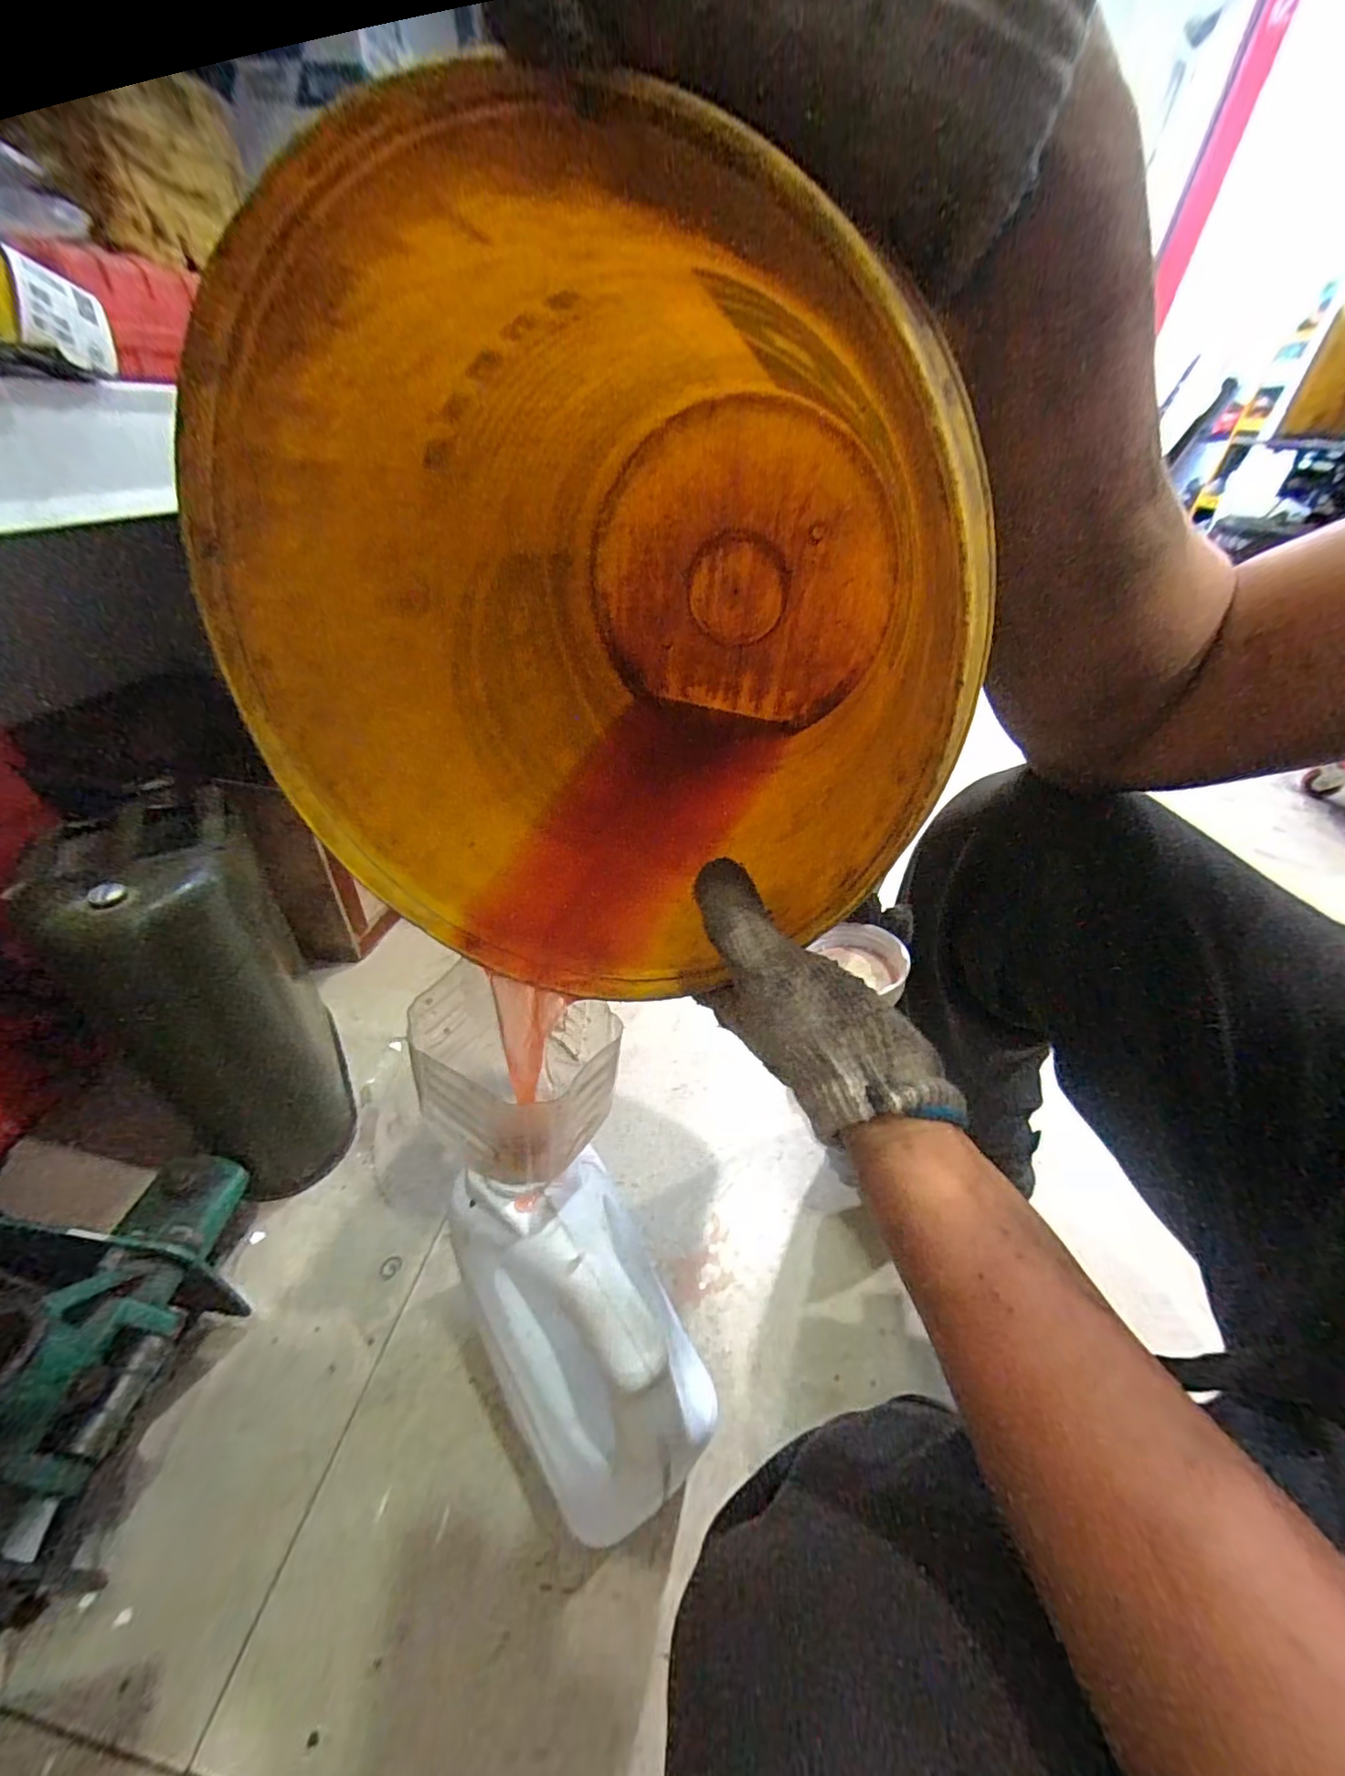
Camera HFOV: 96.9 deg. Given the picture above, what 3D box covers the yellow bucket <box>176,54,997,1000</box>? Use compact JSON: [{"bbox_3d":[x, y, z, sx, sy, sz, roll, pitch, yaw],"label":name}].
[{"bbox_3d":[0.001,-0.174,0.364,0.295,0.288,0.380,14,39,13],"label":"yellow bucket"}]

